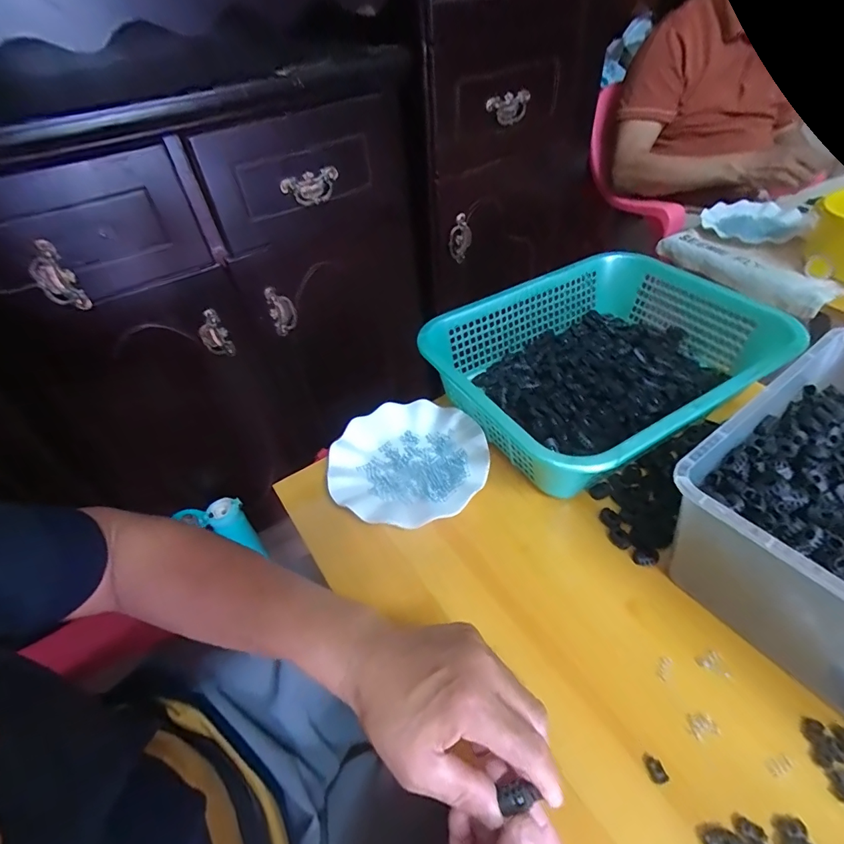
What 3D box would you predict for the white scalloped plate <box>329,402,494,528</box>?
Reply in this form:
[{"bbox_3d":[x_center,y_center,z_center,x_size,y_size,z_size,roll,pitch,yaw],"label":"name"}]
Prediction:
[{"bbox_3d":[-0.015,0.045,0.535,0.179,0.024,0.170,-4,45,4],"label":"white scalloped plate"}]

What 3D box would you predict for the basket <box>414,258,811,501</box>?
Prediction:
[{"bbox_3d":[0.228,-0.081,0.567,0.384,0.086,0.297,-25,47,-18],"label":"basket"}]

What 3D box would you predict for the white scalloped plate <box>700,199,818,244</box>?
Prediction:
[{"bbox_3d":[0.674,-0.404,0.905,0.185,0.022,0.184,21,51,26],"label":"white scalloped plate"}]

